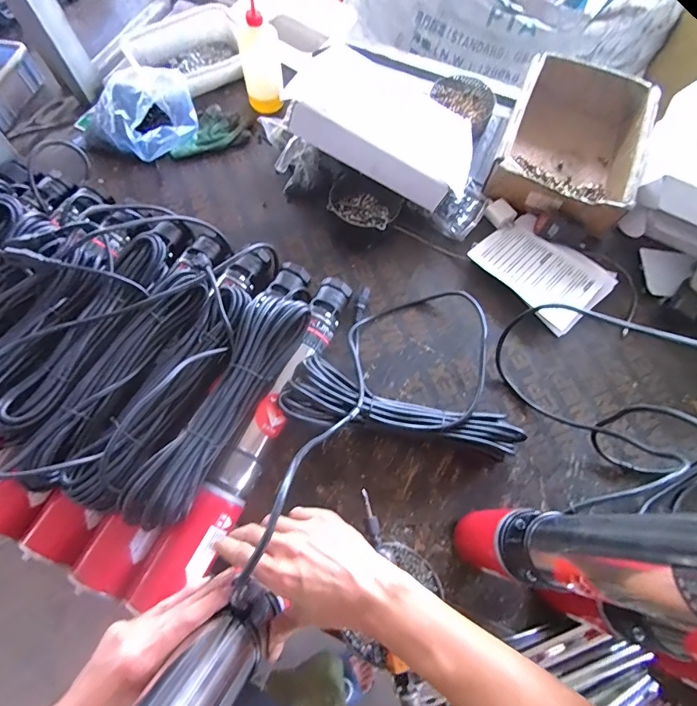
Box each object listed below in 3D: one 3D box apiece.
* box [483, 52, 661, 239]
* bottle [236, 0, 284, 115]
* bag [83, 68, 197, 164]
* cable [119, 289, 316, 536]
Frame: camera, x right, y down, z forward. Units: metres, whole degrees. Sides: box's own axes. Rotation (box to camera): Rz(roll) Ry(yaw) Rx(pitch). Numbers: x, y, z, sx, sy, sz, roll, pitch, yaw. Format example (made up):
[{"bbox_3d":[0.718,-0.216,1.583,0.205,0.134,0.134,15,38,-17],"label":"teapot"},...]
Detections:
[{"bbox_3d":[0.435,-0.412,0.830,0.250,0.102,0.363,23,69,7],"label":"box"},{"bbox_3d":[-0.188,-0.653,0.872,0.080,0.274,0.061,-8,25,-5],"label":"bottle"},{"bbox_3d":[-0.413,-0.462,0.813,0.223,0.094,0.166,-22,70,-10],"label":"bag"},{"bbox_3d":[-0.169,0.065,0.570,0.083,0.053,0.350,26,70,9],"label":"cable"}]

